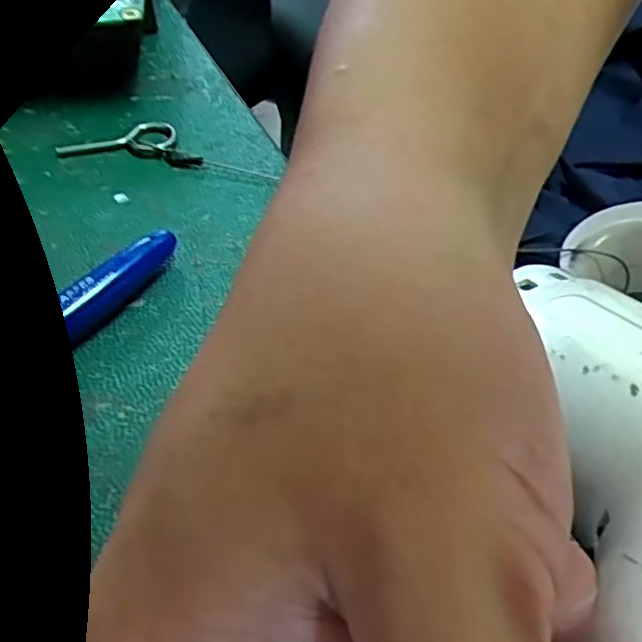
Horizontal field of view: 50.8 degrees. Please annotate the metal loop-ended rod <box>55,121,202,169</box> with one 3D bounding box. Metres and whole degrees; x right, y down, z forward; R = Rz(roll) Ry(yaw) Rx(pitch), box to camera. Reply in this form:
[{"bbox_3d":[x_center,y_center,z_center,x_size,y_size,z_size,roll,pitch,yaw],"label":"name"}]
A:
[{"bbox_3d":[-0.072,-0.070,0.261,0.055,0.005,0.024,7,52,3],"label":"metal loop-ended rod"}]

